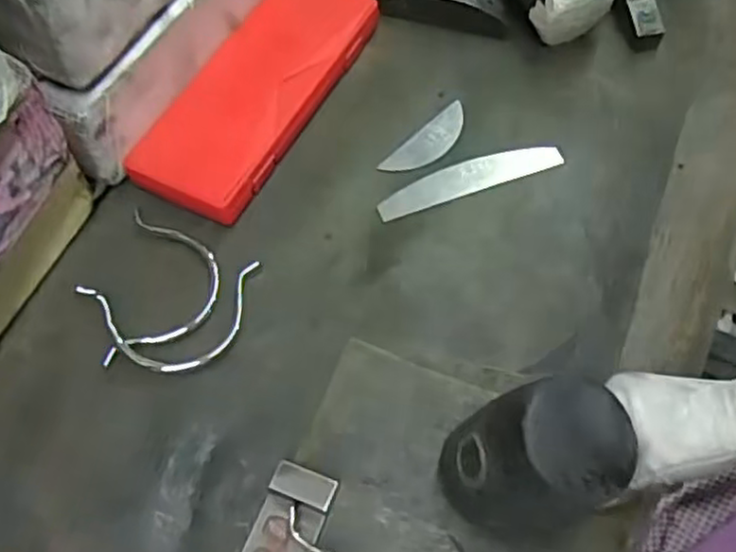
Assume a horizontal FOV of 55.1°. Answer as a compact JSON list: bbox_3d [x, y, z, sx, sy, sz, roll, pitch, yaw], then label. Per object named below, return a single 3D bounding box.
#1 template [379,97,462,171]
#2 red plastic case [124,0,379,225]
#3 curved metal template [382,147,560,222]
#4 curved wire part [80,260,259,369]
[{"bbox_3d":[0.053,-0.112,0.589,0.031,0.004,0.093,40,67,18],"label":"template"},{"bbox_3d":[-0.084,-0.156,0.585,0.096,0.035,0.246,25,63,11],"label":"red plastic case"},{"bbox_3d":[0.082,-0.079,0.571,0.154,0.004,0.028,-19,71,-7],"label":"curved metal template"},{"bbox_3d":[-0.130,0.029,0.487,0.120,0.024,0.069,-14,63,-10],"label":"curved wire part"}]

